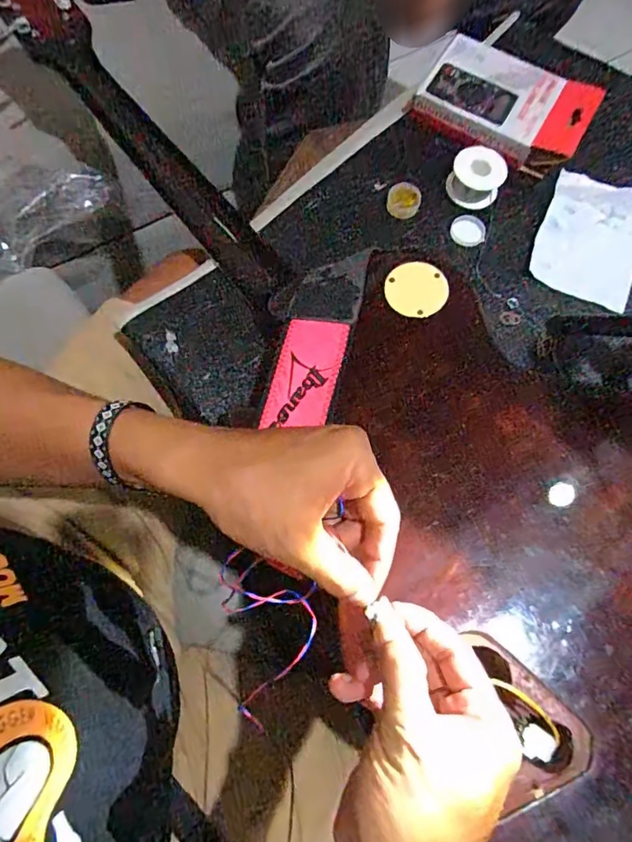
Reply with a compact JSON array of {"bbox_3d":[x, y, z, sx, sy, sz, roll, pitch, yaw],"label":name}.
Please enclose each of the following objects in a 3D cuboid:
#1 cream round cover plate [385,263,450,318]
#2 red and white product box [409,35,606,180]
[{"bbox_3d":[0.083,-0.109,0.408,0.049,0.008,0.049,0,72,-1],"label":"cream round cover plate"},{"bbox_3d":[0.199,-0.332,0.522,0.168,0.032,0.126,28,74,7],"label":"red and white product box"}]

